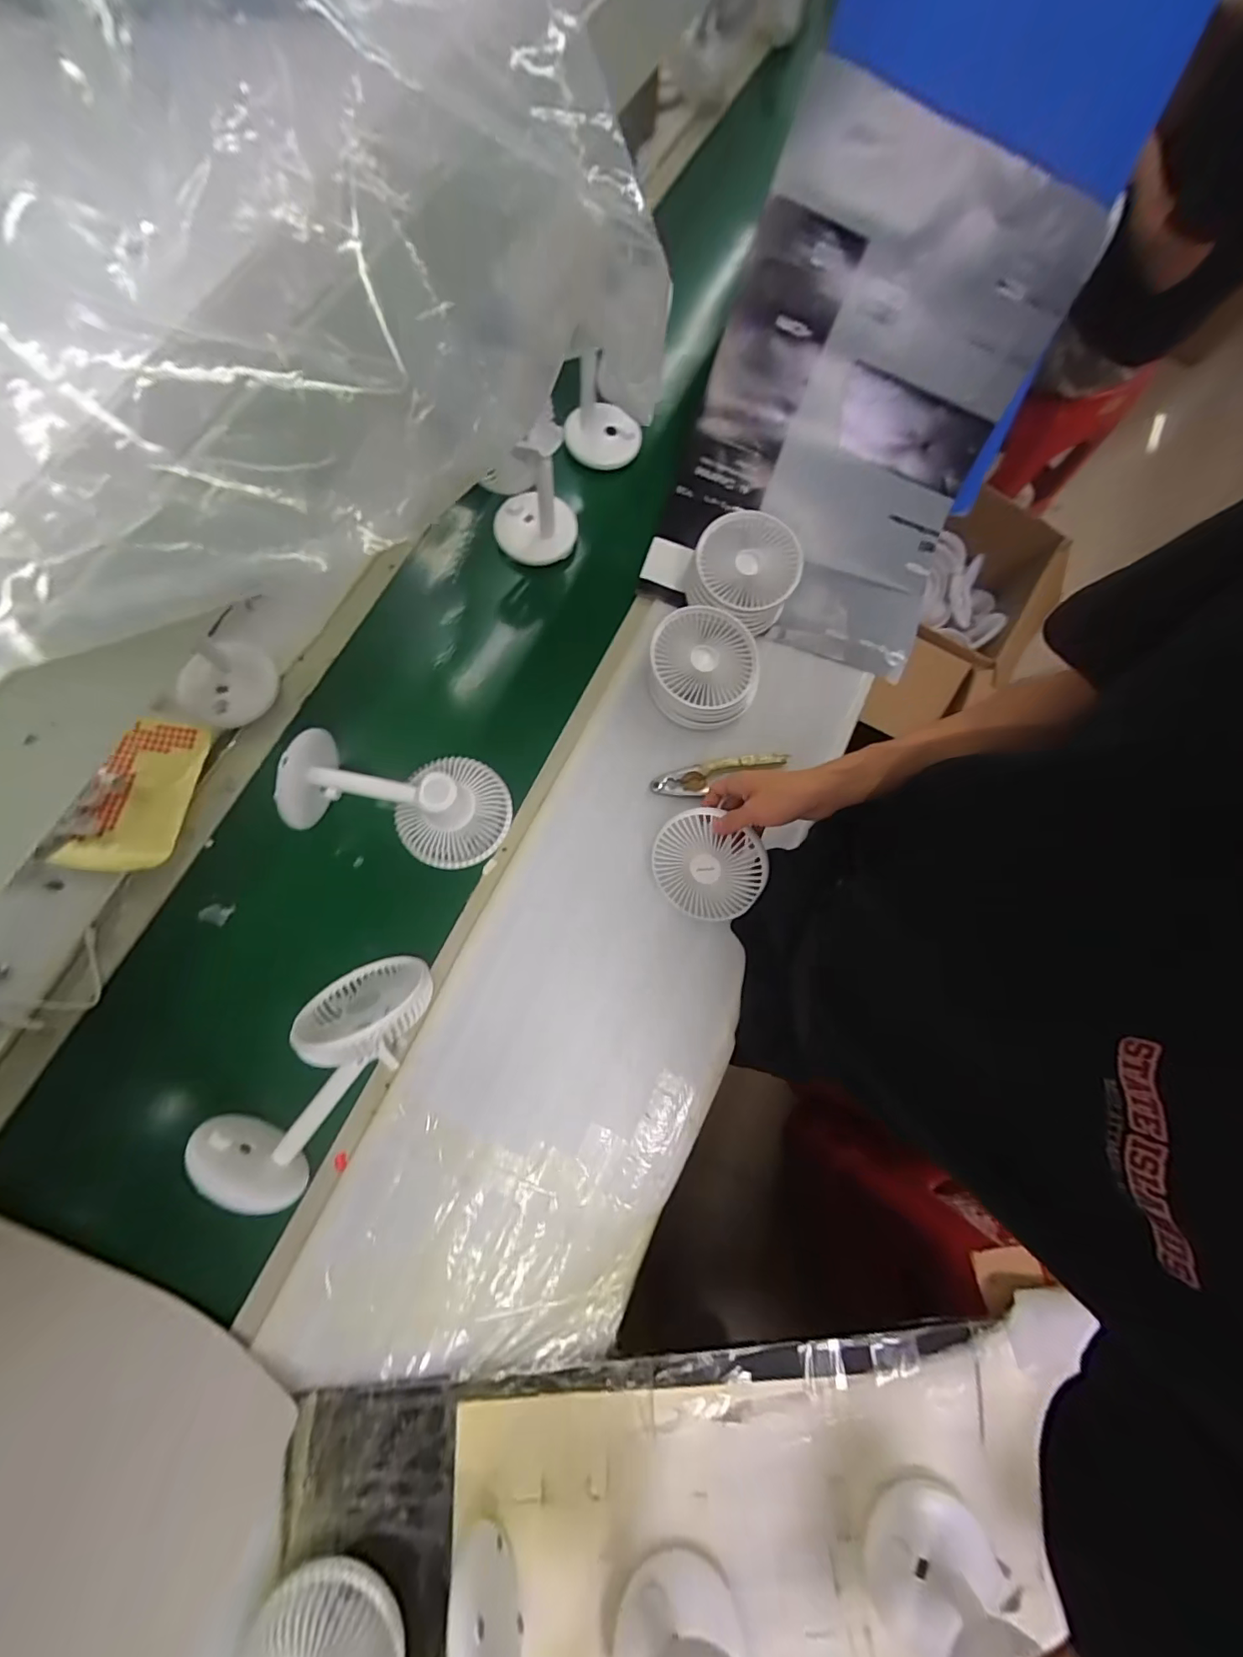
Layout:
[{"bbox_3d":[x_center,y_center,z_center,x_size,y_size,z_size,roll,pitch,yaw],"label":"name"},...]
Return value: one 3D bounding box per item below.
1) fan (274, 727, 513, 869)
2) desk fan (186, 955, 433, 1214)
[{"bbox_3d":[-0.242,-0.039,0.584,0.243,0.093,0.128,12,75,-15],"label":"fan"},{"bbox_3d":[-0.293,0.231,0.521,0.110,0.097,0.241,31,77,4],"label":"desk fan"}]

